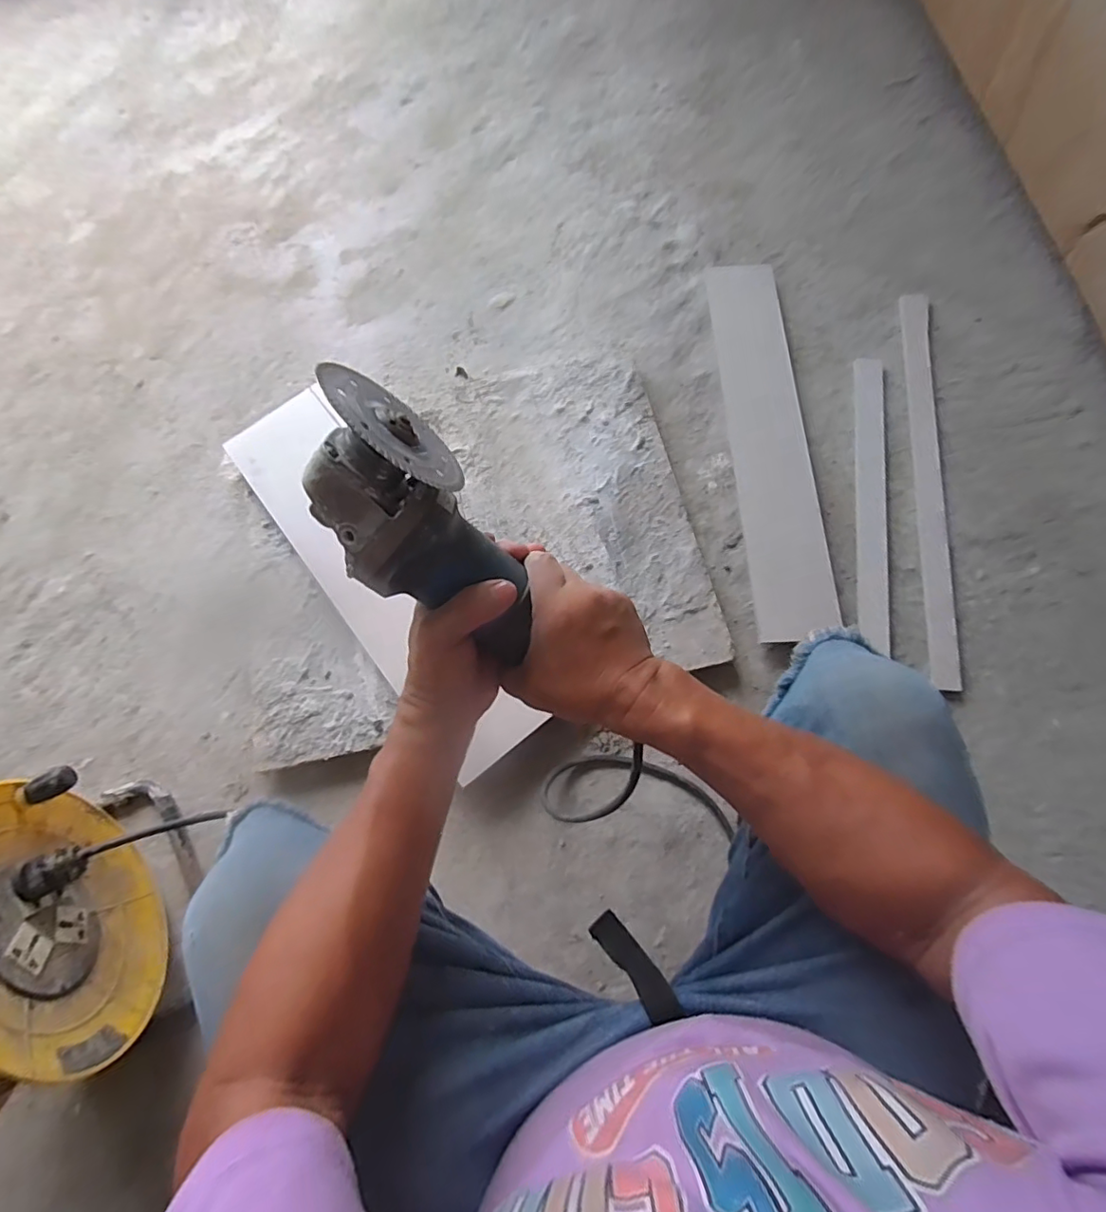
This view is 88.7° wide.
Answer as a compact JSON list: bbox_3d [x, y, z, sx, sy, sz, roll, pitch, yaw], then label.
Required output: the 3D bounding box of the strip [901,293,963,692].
[{"bbox_3d":[0.509,-0.179,0.767,0.039,0.011,0.586,2,74,13],"label":"strip"}]

